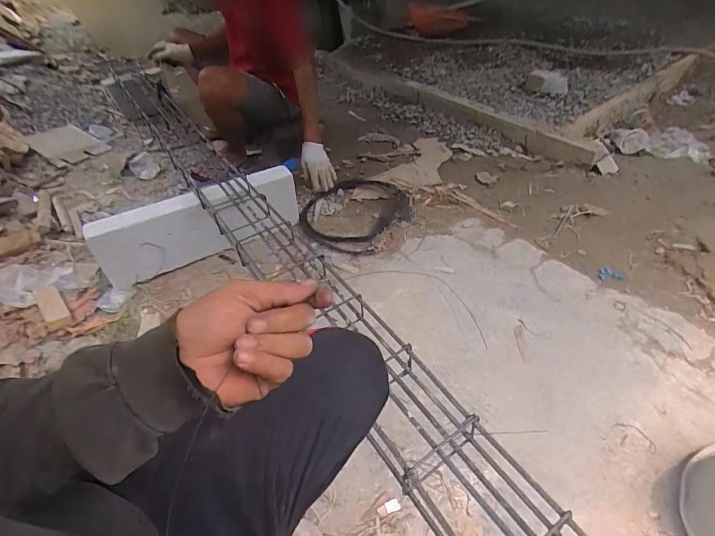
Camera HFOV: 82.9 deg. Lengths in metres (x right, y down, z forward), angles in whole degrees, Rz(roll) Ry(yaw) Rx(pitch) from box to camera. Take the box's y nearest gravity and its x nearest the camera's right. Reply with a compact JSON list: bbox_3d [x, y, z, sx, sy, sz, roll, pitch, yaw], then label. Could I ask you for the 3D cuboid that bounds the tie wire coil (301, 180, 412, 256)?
[{"bbox_3d":[0.003,-0.207,1.401,0.417,0.038,0.401,-2,45,2],"label":"tie wire coil"}]

